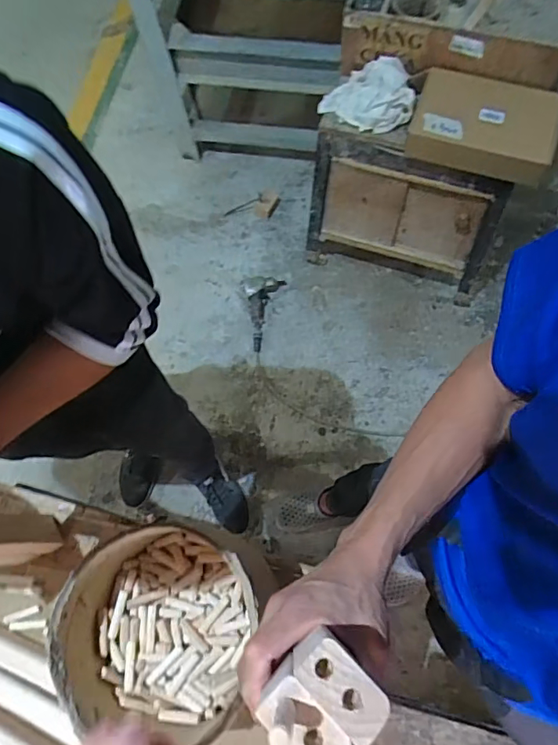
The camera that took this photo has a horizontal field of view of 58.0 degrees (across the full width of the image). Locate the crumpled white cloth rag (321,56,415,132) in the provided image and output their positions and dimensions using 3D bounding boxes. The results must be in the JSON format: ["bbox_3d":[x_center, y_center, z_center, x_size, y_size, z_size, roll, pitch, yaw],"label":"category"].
[{"bbox_3d":[0.207,-0.641,1.180,0.191,0.072,0.146,-18,70,-4],"label":"crumpled white cloth rag"}]

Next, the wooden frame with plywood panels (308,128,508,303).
[{"bbox_3d":[0.343,-0.420,1.435,0.519,0.526,0.074,17,71,9],"label":"wooden frame with plywood panels"}]

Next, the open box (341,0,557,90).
[{"bbox_3d":[0.400,-0.775,1.144,0.486,0.146,0.182,13,71,8],"label":"open box"}]

